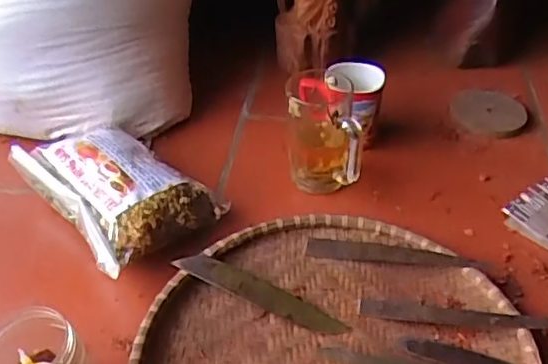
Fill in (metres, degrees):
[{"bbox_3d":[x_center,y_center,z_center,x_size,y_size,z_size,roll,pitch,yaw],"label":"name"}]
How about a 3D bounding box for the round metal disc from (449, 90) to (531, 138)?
[{"bbox_3d":[0.287,-0.096,0.801,0.096,0.014,0.102,8,41,15],"label":"round metal disc"}]

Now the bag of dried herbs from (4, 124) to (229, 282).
[{"bbox_3d":[-0.190,0.009,0.679,0.234,0.074,0.140,31,49,33],"label":"bag of dried herbs"}]

